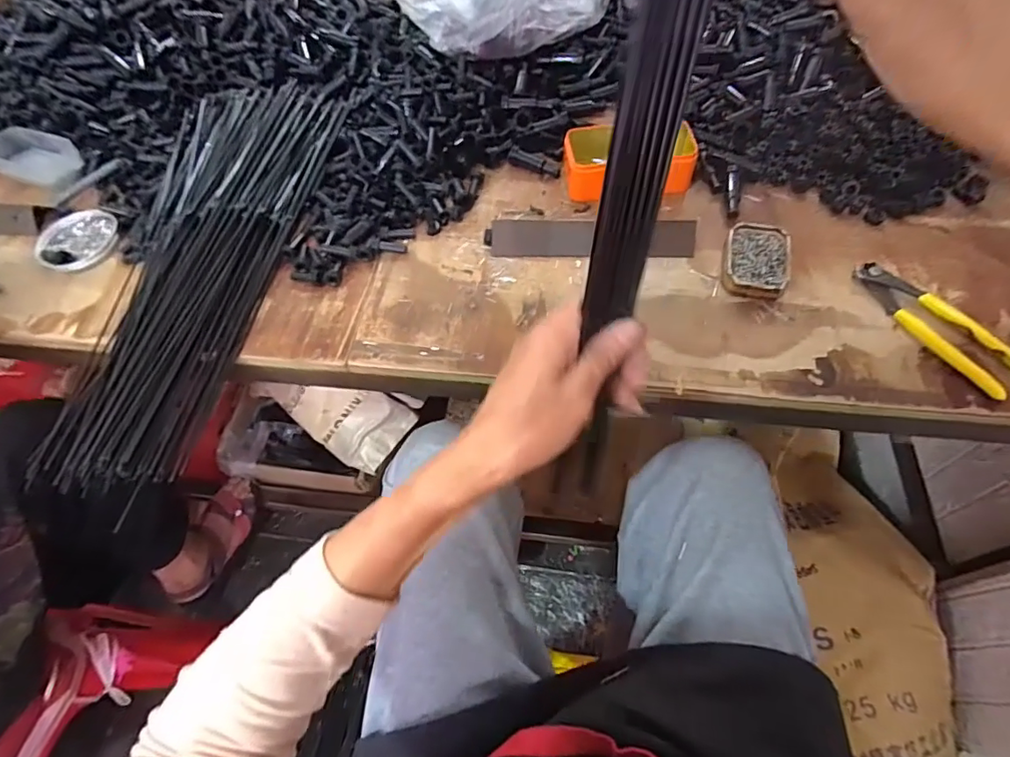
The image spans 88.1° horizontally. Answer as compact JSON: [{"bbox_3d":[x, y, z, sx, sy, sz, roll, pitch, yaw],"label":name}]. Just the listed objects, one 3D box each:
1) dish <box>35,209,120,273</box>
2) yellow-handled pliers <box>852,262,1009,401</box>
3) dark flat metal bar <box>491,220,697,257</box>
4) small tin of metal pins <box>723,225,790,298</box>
[{"bbox_3d":[-0.510,-0.166,0.626,0.088,0.016,0.088,-1,58,1],"label":"dish"},{"bbox_3d":[0.404,-0.054,0.490,0.054,0.020,0.165,-19,59,-10],"label":"yellow-handled pliers"},{"bbox_3d":[0.096,-0.155,0.577,0.218,0.012,0.040,2,95,7],"label":"dark flat metal bar"},{"bbox_3d":[0.260,-0.122,0.539,0.061,0.022,0.083,10,59,8],"label":"small tin of metal pins"}]

